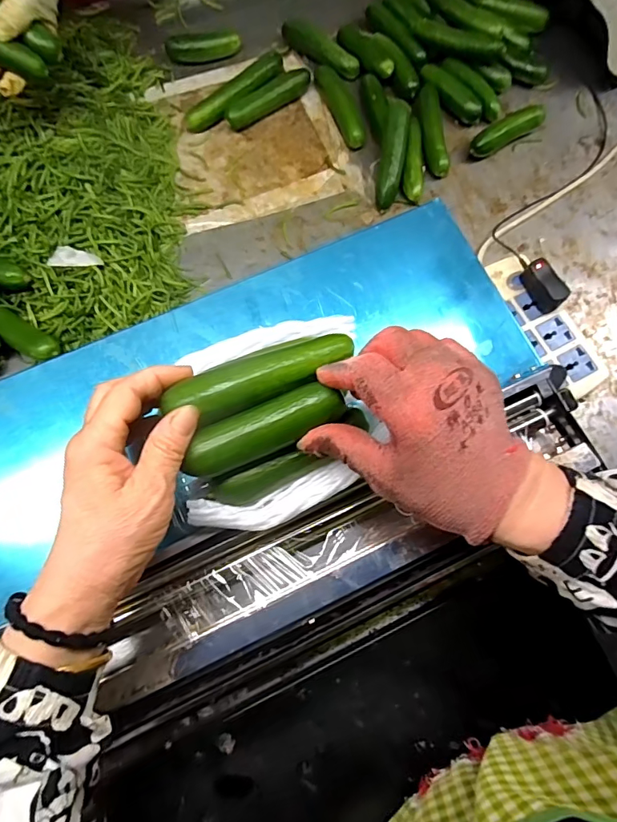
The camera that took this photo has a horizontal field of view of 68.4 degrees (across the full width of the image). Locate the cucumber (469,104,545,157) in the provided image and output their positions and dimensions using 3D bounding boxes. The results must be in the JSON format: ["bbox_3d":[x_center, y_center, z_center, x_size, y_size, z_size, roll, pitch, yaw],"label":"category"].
[{"bbox_3d":[0.261,-0.374,0.603,0.104,0.026,0.038,-34,79,-7],"label":"cucumber"}]

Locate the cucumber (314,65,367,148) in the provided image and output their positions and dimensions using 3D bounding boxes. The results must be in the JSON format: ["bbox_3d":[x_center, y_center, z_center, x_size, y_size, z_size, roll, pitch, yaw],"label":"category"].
[{"bbox_3d":[0.046,-0.410,0.609,0.028,0.036,0.125,-22,78,-5],"label":"cucumber"}]

